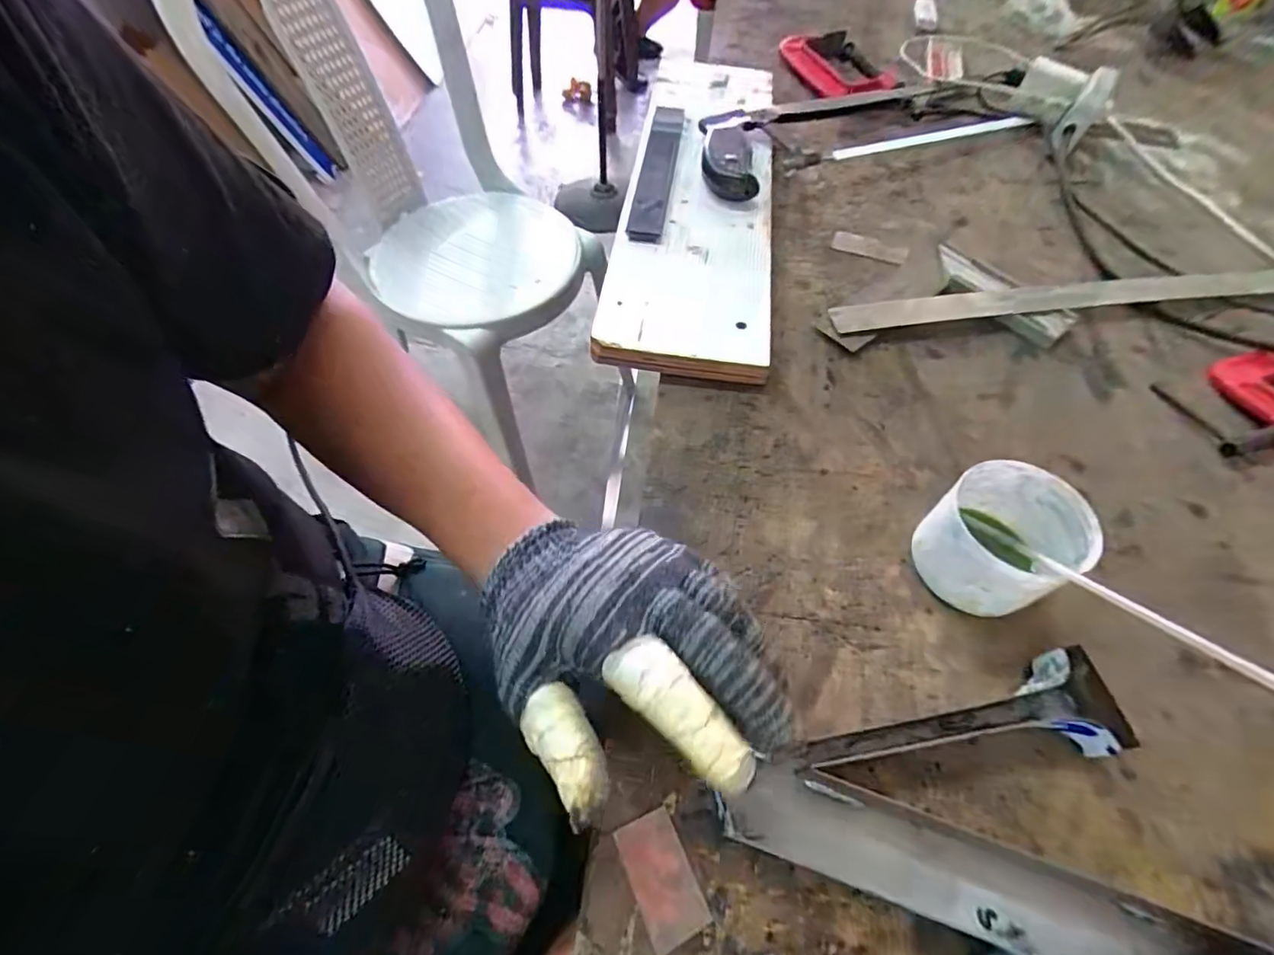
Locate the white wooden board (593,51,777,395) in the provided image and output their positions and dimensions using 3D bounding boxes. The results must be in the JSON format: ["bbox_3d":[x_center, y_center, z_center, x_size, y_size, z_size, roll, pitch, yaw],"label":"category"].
[{"bbox_3d":[0.050,-0.241,0.466,0.124,0.025,0.396,5,63,6],"label":"white wooden board"}]

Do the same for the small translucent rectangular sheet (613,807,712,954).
[{"bbox_3d":[0.010,0.167,0.227,0.025,0.004,0.044,-21,61,-14],"label":"small translucent rectangular sheet"}]

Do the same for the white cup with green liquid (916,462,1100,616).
[{"bbox_3d":[0.186,0.032,0.283,0.066,0.056,0.063,1,58,-1],"label":"white cup with green liquid"}]

